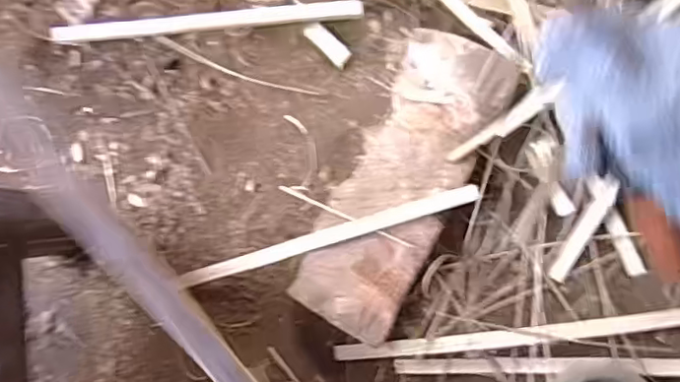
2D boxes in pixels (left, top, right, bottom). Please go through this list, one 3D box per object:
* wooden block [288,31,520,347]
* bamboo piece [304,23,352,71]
[{"bbox_3d":[0.058,-0.008,0.562,0.107,0.063,0.283,27,92,7],"label":"wooden block"},{"bbox_3d":[-0.012,-0.152,0.604,0.055,0.009,0.020,45,94,6],"label":"bamboo piece"}]

